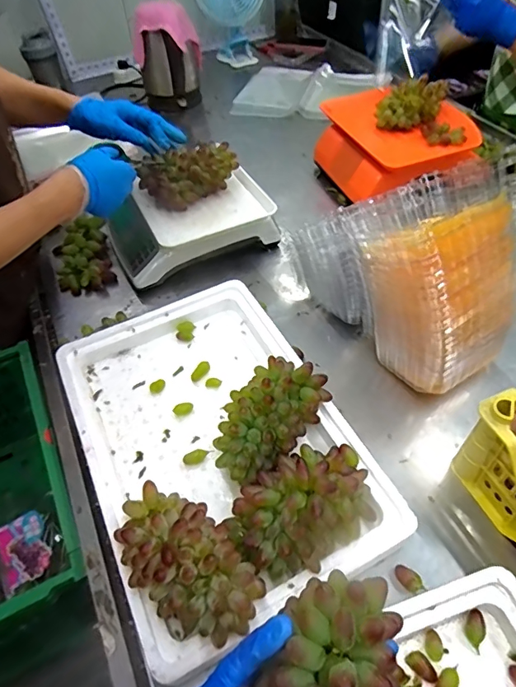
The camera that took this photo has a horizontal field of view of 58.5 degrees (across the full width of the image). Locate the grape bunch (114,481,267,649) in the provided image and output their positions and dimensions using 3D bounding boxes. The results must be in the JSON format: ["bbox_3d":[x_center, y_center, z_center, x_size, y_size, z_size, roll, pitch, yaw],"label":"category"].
[{"bbox_3d":[-0.072,0.218,0.458,0.091,0.082,0.167,-33,56,-22],"label":"grape bunch"}]

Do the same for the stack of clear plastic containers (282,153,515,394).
[{"bbox_3d":[0.202,-0.115,0.622,0.160,0.221,0.288,-28,54,-19],"label":"stack of clear plastic containers"}]

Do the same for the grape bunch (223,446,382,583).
[{"bbox_3d":[0.053,0.164,0.482,0.166,0.063,0.108,-34,56,-23],"label":"grape bunch"}]

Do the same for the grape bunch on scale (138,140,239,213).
[{"bbox_3d":[-0.117,-0.295,0.796,0.164,0.078,0.079,-32,55,-22],"label":"grape bunch on scale"}]

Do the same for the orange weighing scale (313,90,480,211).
[{"bbox_3d":[0.264,-0.389,0.918,0.241,0.136,0.236,-16,51,-10],"label":"orange weighing scale"}]

